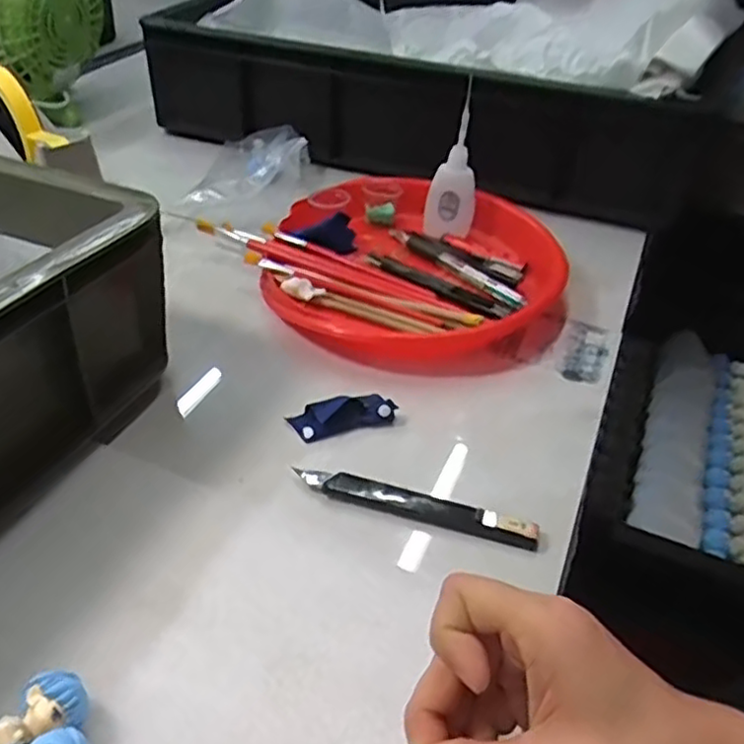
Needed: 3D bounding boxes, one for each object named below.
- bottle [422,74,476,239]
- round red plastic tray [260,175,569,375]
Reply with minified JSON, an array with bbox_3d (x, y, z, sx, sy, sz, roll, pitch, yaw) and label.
[{"bbox_3d":[0.072,-0.177,0.602,0.045,0.105,0.040,5,38,3],"label":"bottle"},{"bbox_3d":[0.035,-0.089,0.564,0.233,0.043,0.230,2,38,-1],"label":"round red plastic tray"}]

